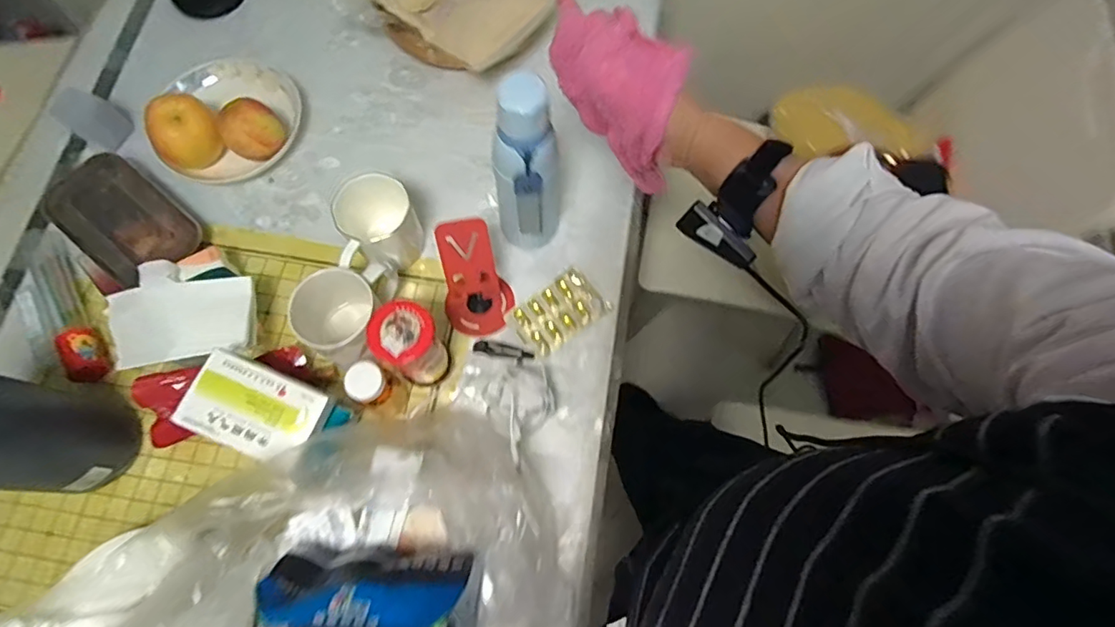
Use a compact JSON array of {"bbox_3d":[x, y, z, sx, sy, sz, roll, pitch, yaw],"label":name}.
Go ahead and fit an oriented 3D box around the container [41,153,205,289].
[{"bbox_3d":[-0.552,-0.114,0.696,0.192,0.043,0.116,38,74,11],"label":"container"}]

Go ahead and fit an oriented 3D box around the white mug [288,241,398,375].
[{"bbox_3d":[-0.248,-0.012,0.639,0.095,0.102,0.145,6,71,1],"label":"white mug"}]

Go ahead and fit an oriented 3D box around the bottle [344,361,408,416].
[{"bbox_3d":[-0.202,0.084,0.604,0.039,0.094,0.041,1,71,-1],"label":"bottle"}]

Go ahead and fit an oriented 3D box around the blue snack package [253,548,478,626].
[{"bbox_3d":[-0.152,0.235,0.437,0.160,0.084,0.107,1,71,-1],"label":"blue snack package"}]

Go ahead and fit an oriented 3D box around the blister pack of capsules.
[{"bbox_3d":[0.001,-0.001,0.688,0.117,0.007,0.075,-34,75,-12],"label":"blister pack of capsules"}]

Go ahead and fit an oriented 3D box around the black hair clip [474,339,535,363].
[{"bbox_3d":[-0.068,0.047,0.666,0.073,0.014,0.020,16,72,4],"label":"black hair clip"}]

